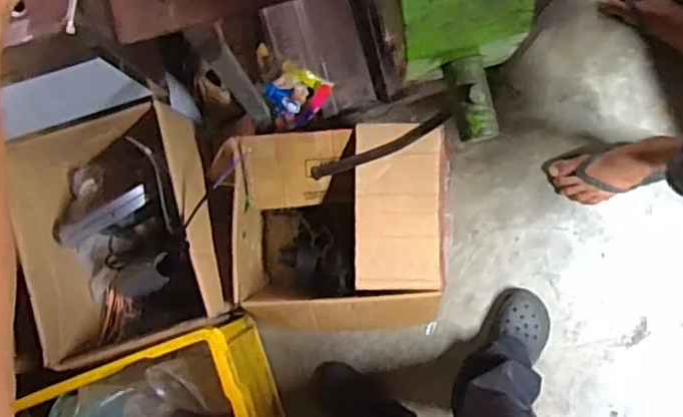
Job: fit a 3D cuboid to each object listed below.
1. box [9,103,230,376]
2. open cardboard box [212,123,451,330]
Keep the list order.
[{"bbox_3d":[-0.404,0.035,1.175,0.333,0.294,0.415,-16,86,3],"label":"box"},{"bbox_3d":[-0.009,0.044,1.238,0.410,0.294,0.349,-1,87,4],"label":"open cardboard box"}]

